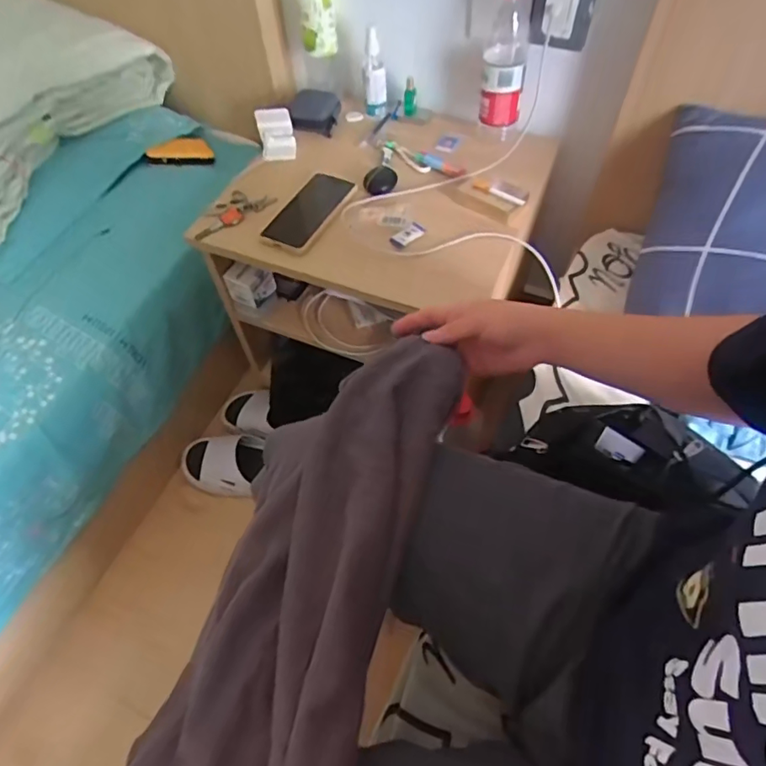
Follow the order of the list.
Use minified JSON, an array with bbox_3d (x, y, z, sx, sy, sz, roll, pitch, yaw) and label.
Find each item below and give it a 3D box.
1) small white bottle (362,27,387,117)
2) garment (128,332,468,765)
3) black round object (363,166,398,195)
[{"bbox_3d":[-0.014,-0.493,0.858,0.034,0.147,0.037,-7,56,-1],"label":"small white bottle"},{"bbox_3d":[-0.064,0.178,0.389,0.166,0.081,0.502,10,57,9],"label":"garment"},{"bbox_3d":[-0.002,-0.309,0.801,0.043,0.019,0.056,18,59,14],"label":"black round object"}]

